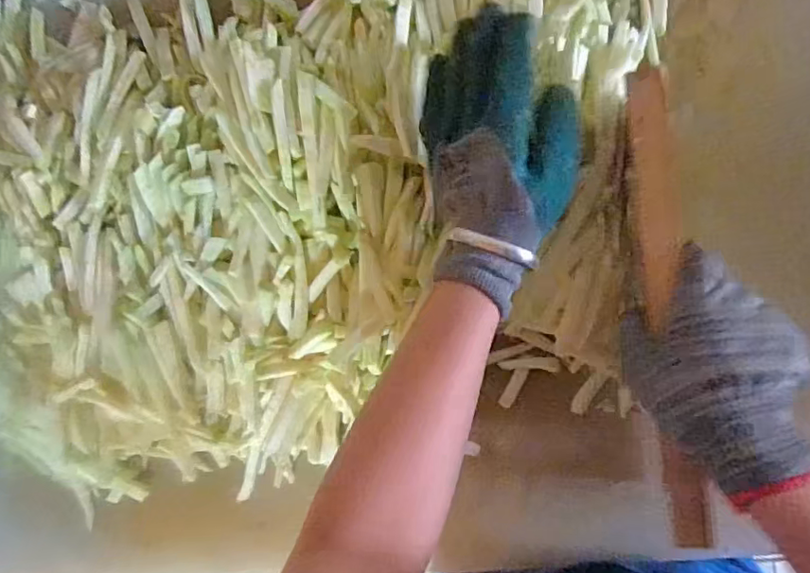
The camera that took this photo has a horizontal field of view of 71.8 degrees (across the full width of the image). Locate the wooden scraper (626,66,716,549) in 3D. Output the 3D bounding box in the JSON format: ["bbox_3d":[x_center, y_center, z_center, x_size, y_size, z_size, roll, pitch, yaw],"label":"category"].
[{"bbox_3d":[0.163,0.010,0.343,0.028,0.018,0.289,-4,85,9],"label":"wooden scraper"}]

